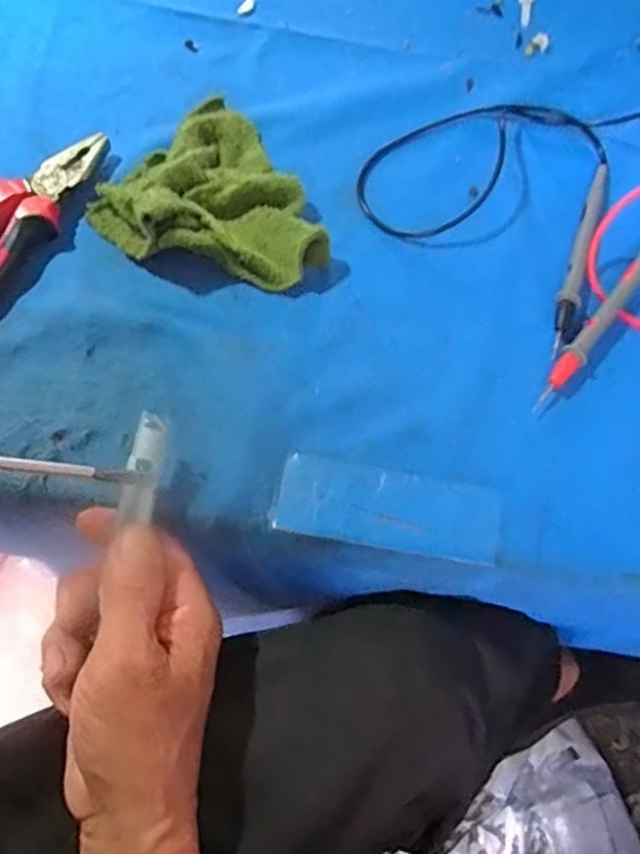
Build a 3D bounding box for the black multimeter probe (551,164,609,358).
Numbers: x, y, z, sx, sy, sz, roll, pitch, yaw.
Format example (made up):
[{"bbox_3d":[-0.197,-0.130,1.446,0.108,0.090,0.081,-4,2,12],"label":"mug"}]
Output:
[{"bbox_3d":[0.157,-0.103,0.406,0.013,0.008,0.146,21,70,8],"label":"black multimeter probe"}]

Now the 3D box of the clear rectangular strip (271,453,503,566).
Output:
[{"bbox_3d":[0.035,0.042,0.346,0.112,0.006,0.039,9,69,3],"label":"clear rectangular strip"}]

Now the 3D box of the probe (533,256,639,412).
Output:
[{"bbox_3d":[0.164,-0.064,0.391,0.012,0.010,0.144,37,73,13],"label":"probe"}]

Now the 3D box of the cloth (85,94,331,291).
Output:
[{"bbox_3d":[-0.055,-0.137,0.401,0.127,0.039,0.117,36,73,13],"label":"cloth"}]

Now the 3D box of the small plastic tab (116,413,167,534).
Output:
[{"bbox_3d":[-0.085,0.018,0.331,0.015,0.009,0.050,9,83,3],"label":"small plastic tab"}]

